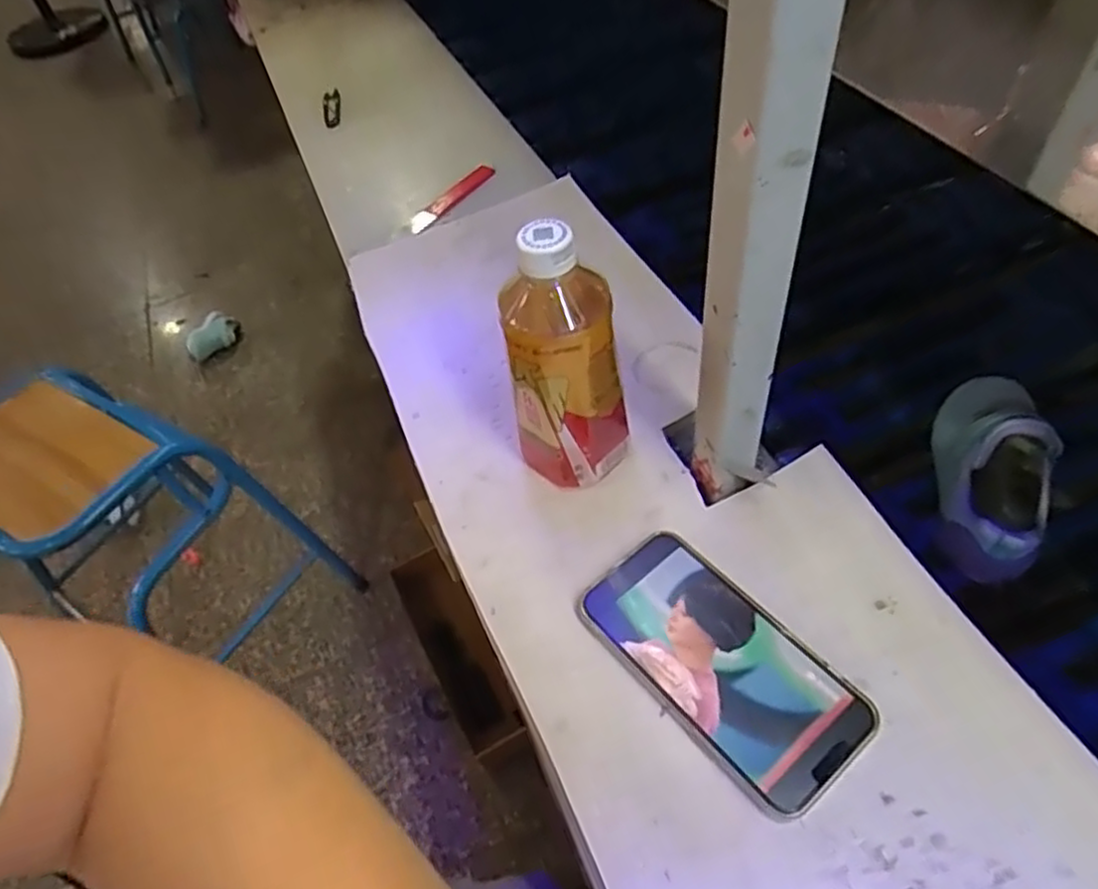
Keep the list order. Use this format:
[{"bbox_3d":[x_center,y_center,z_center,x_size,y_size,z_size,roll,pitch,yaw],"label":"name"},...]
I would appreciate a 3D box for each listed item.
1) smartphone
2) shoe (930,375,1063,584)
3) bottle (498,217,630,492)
[{"bbox_3d":[0.095,0.120,0.406,0.080,0.008,0.161,-37,56,-20],"label":"smartphone"},{"bbox_3d":[0.312,0.011,0.506,0.066,0.080,0.169,14,55,18],"label":"shoe"},{"bbox_3d":[0.009,-0.044,0.437,0.065,0.183,0.053,28,60,26],"label":"bottle"}]

